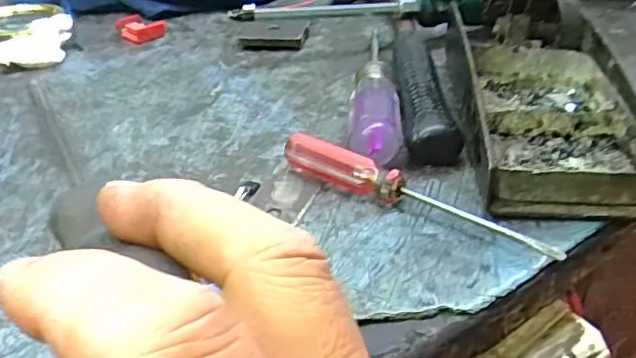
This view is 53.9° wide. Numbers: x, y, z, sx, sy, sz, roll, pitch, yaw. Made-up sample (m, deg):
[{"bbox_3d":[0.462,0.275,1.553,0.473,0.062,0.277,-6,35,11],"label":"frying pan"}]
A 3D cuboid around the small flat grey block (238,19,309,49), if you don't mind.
[{"bbox_3d":[-0.027,-0.094,0.410,0.040,0.008,0.032,5,34,12],"label":"small flat grey block"}]

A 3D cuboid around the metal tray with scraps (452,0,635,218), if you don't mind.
[{"bbox_3d":[0.104,-0.039,0.291,0.068,0.031,0.152,2,33,7],"label":"metal tray with scraps"}]

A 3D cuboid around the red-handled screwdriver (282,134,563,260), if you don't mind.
[{"bbox_3d":[0.037,0.004,0.246,0.118,0.014,0.018,19,39,30],"label":"red-handled screwdriver"}]

